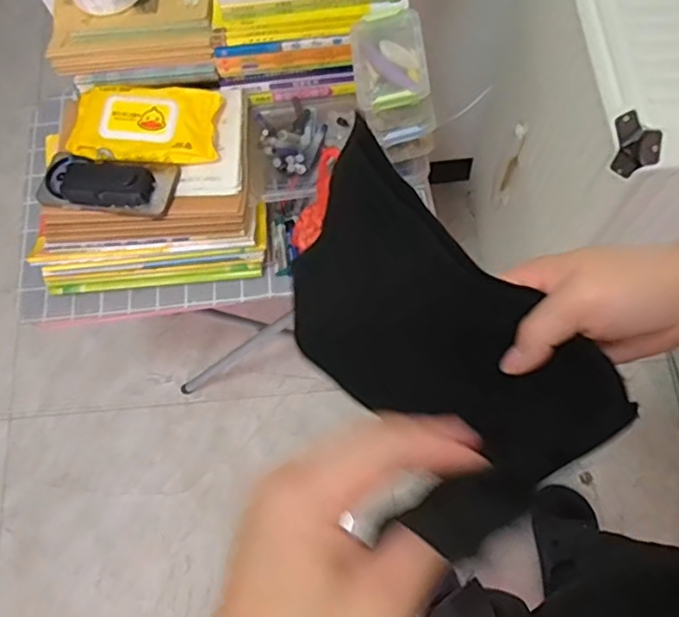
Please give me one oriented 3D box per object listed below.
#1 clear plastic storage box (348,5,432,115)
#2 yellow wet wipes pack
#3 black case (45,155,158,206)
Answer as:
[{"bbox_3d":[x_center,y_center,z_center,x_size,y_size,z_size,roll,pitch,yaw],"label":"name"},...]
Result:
[{"bbox_3d":[0.059,-0.279,0.717,0.084,0.047,0.123,-10,71,2],"label":"clear plastic storage box"},{"bbox_3d":[-0.252,-0.240,0.798,0.187,0.021,0.110,1,72,5],"label":"yellow wet wipes pack"},{"bbox_3d":[-0.304,-0.162,0.775,0.141,0.020,0.063,7,72,8],"label":"black case"}]

